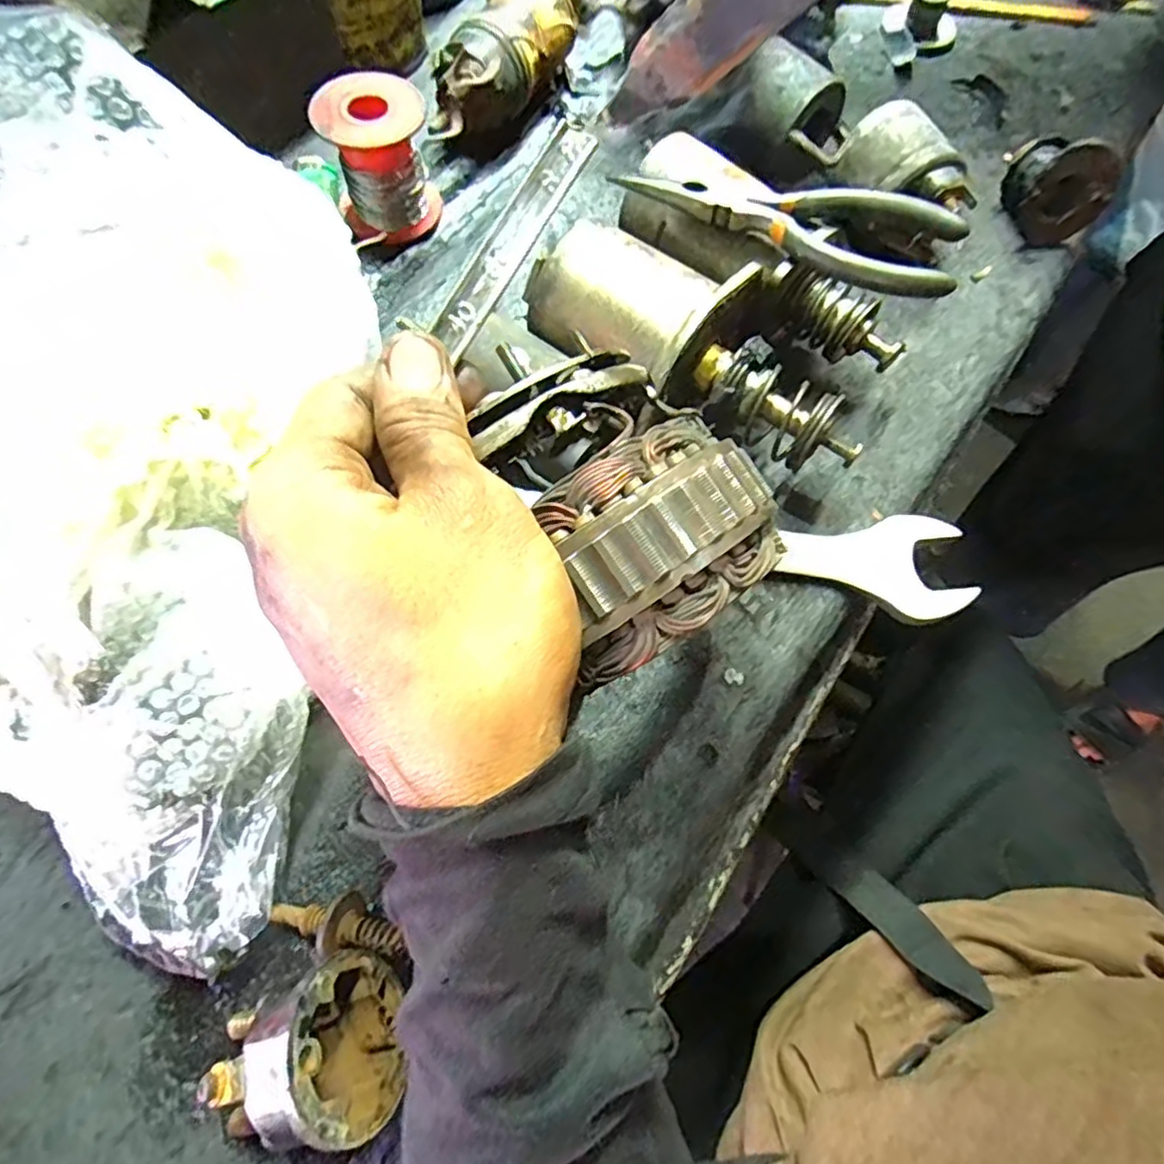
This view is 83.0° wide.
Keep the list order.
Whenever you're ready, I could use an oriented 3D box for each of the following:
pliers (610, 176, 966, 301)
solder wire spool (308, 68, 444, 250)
[{"bbox_3d":[0.091,-0.162,0.284,0.142,0.019,0.050,30,69,11],"label":"pliers"},{"bbox_3d":[-0.102,-0.215,0.335,0.053,0.053,0.056,-22,69,-10],"label":"solder wire spool"}]

